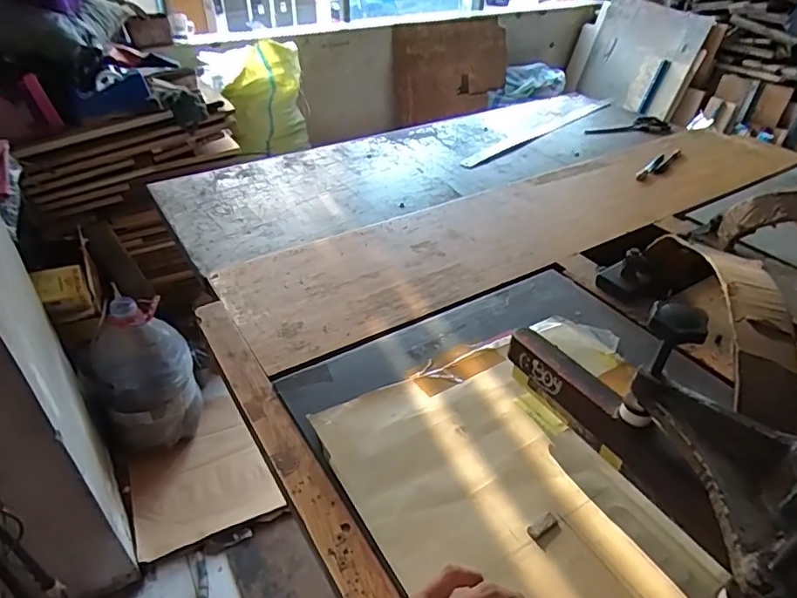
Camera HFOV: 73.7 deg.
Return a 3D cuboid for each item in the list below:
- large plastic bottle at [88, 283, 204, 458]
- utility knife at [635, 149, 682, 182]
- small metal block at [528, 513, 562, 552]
[{"bbox_3d":[-0.678,0.205,1.425,0.227,0.437,0.189,-12,39,-16],"label":"large plastic bottle"},{"bbox_3d":[0.485,-0.249,0.985,0.035,0.008,0.180,28,45,32],"label":"utility knife"},{"bbox_3d":[0.115,0.180,0.413,0.027,0.005,0.019,-24,43,-28],"label":"small metal block"}]

